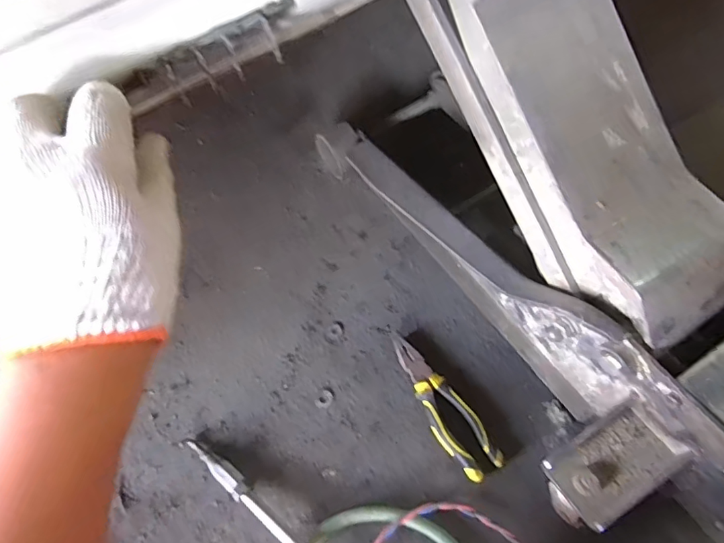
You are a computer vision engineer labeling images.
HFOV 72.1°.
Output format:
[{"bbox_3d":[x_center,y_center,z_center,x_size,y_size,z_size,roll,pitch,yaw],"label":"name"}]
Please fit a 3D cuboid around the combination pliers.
[{"bbox_3d":[0.097,0.167,0.644,0.054,0.023,0.205,-30,63,-11],"label":"combination pliers"}]

